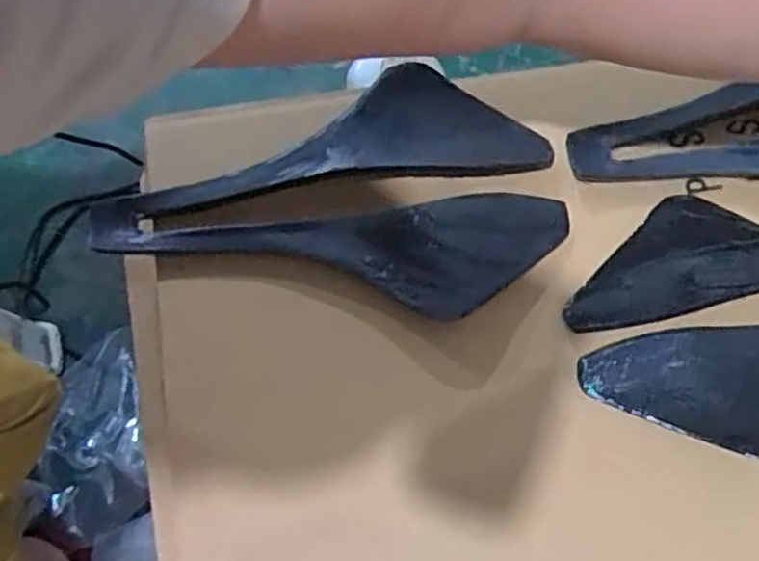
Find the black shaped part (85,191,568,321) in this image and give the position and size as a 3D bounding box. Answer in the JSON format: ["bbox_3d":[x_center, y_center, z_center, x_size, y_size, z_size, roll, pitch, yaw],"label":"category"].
[{"bbox_3d":[-0.023,-0.010,0.360,0.233,0.019,0.061,-2,70,-2],"label":"black shaped part"}]

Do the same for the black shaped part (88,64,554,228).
[{"bbox_3d":[-0.030,-0.076,0.378,0.229,0.012,0.065,-9,71,-5],"label":"black shaped part"}]

